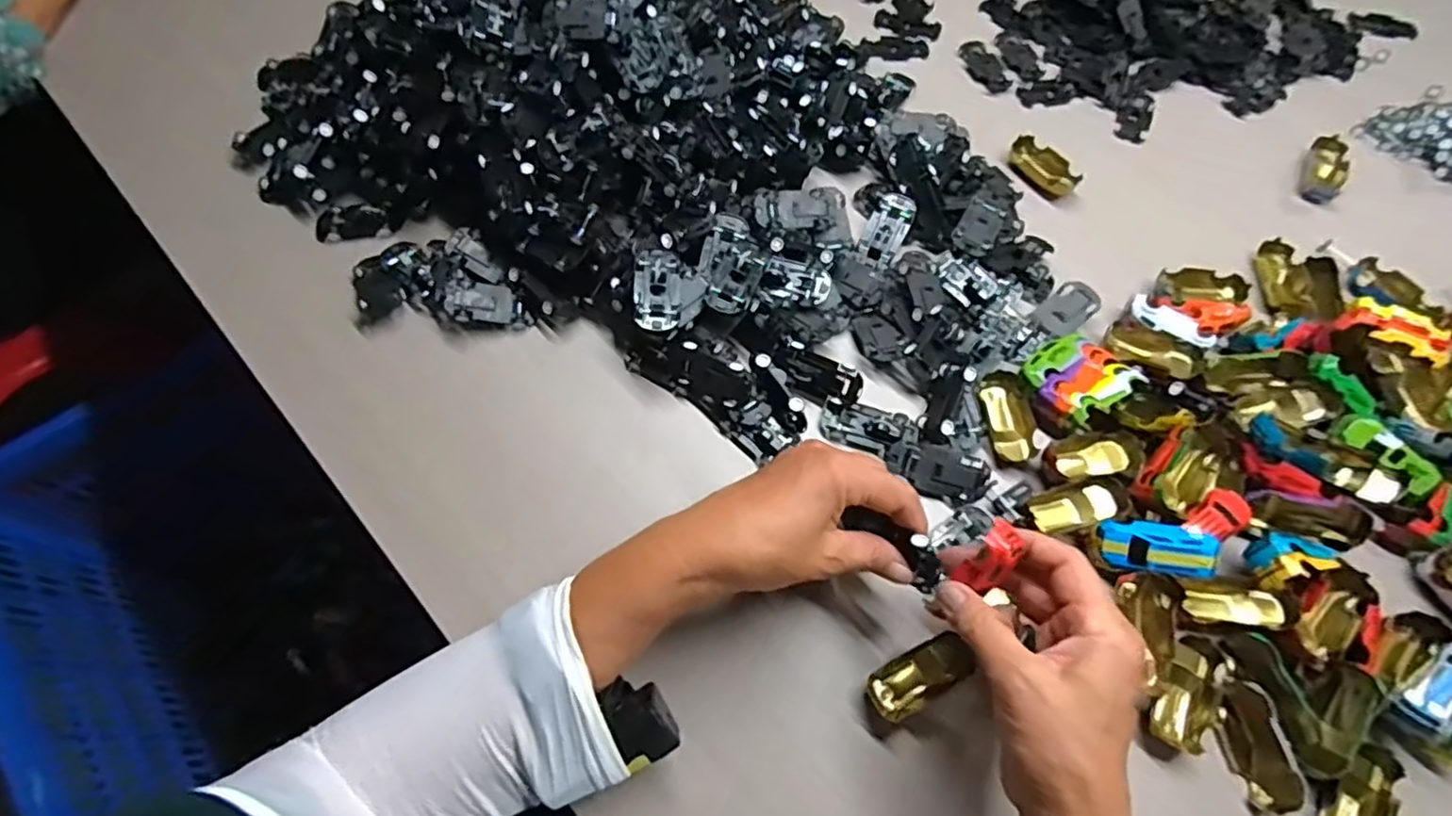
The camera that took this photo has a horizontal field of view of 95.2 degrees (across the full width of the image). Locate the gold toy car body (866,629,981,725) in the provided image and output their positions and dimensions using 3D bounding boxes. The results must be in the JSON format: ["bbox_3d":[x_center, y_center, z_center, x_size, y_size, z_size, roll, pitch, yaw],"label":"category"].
[{"bbox_3d":[0.113,0.157,0.389,0.064,0.020,0.027,-26,68,-14],"label":"gold toy car body"}]

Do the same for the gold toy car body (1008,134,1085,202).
[{"bbox_3d":[0.273,-0.207,0.568,0.061,0.017,0.031,42,70,17],"label":"gold toy car body"}]

